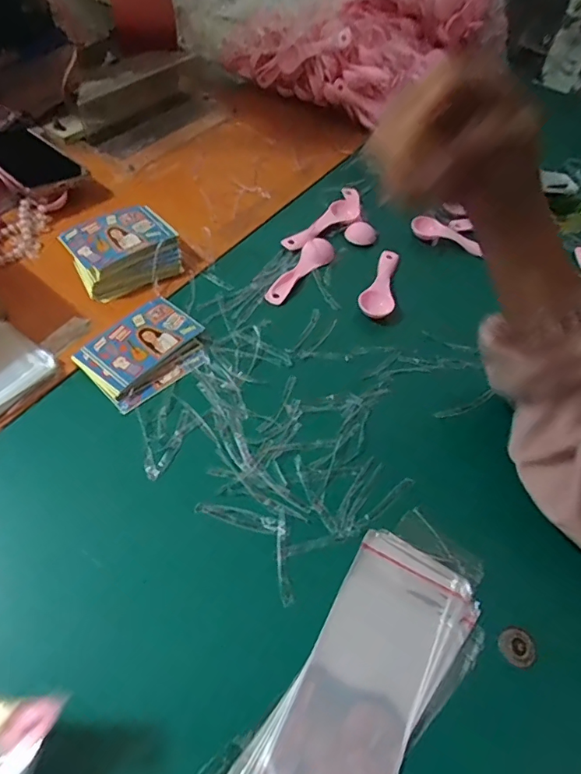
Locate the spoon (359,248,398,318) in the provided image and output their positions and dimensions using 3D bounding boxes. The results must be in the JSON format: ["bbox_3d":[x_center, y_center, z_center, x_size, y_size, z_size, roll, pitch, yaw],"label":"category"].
[{"bbox_3d":[0.098,-0.115,0.521,0.034,0.021,0.106,15,54,2],"label":"spoon"}]

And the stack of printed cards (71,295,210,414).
[{"bbox_3d":[-0.133,-0.036,0.438,0.086,0.014,0.107,40,59,19],"label":"stack of printed cards"}]

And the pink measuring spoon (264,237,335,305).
[{"bbox_3d":[0.008,-0.128,0.528,0.031,0.017,0.107,37,58,17],"label":"pink measuring spoon"}]

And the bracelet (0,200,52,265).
[{"bbox_3d":[-0.287,-0.164,0.511,0.049,0.011,0.087,13,54,1],"label":"bracelet"}]

